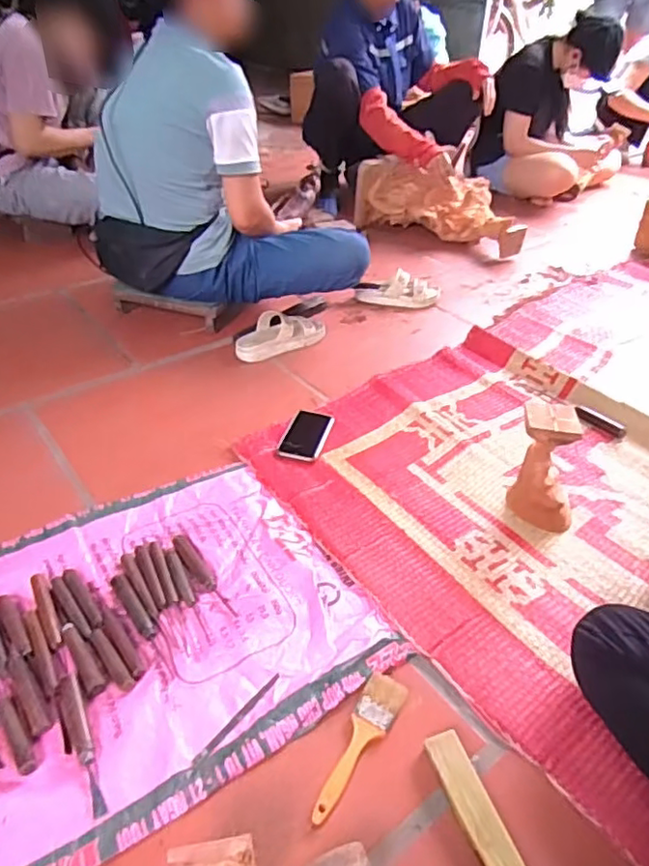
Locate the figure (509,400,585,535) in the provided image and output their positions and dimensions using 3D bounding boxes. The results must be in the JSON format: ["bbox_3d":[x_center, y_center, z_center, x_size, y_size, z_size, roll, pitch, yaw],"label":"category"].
[{"bbox_3d":[0.355,0.056,0.970,0.104,0.174,0.095,11,38,12],"label":"figure"}]

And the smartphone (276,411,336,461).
[{"bbox_3d":[-0.031,-0.002,1.157,0.076,0.013,0.152,9,38,10],"label":"smartphone"}]

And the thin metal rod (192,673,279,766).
[{"bbox_3d":[-0.102,0.335,0.723,0.011,0.004,0.138,22,41,31],"label":"thin metal rod"}]

